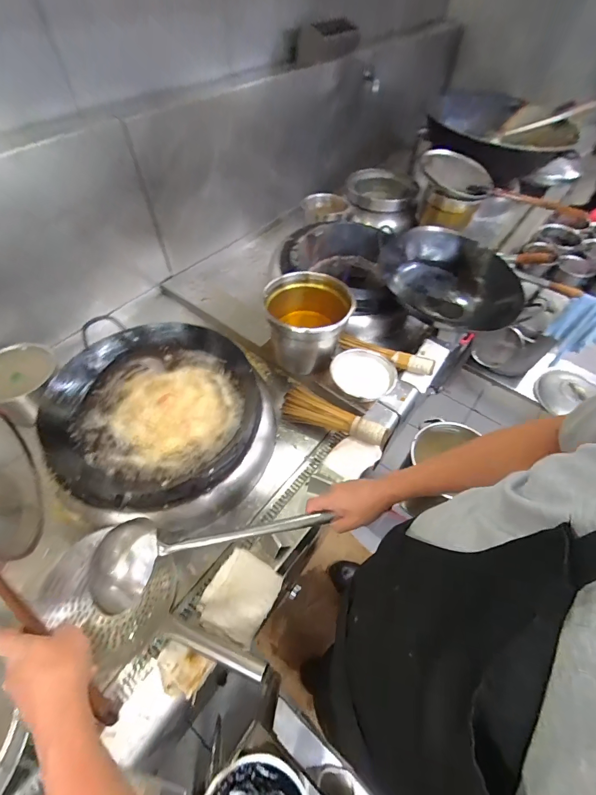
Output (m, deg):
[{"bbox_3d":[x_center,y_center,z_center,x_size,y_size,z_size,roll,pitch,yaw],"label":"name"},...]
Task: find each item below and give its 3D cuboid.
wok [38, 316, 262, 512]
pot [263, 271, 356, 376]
[{"bbox_3d":[-0.304,0.027,0.775,0.414,0.160,0.422,-1,54,-2],"label":"wok"},{"bbox_3d":[0.027,-0.190,0.930,0.208,0.196,0.222,0,54,0],"label":"pot"}]

